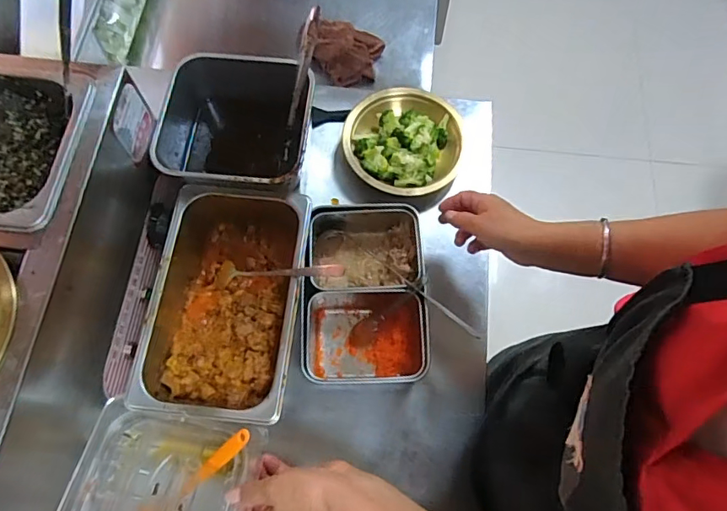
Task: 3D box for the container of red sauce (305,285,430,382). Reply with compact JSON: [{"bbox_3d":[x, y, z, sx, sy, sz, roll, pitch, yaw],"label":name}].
[{"bbox_3d":[0.002,0.102,0.603,0.137,0.076,0.107,1,67,0],"label":"container of red sauce"}]

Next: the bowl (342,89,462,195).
[{"bbox_3d":[0.058,-0.156,0.724,0.160,0.068,0.167,0,67,0],"label":"bowl"}]

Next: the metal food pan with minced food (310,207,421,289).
[{"bbox_3d":[0.001,0.000,0.647,0.137,0.061,0.107,-2,67,-1],"label":"metal food pan with minced food"}]

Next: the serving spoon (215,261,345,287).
[{"bbox_3d":[-0.100,0.022,0.578,0.187,0.038,0.029,-4,62,35],"label":"serving spoon"}]

